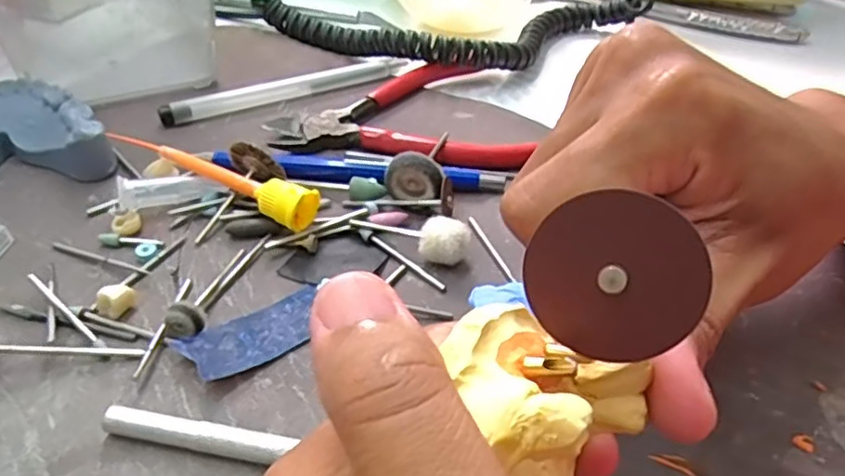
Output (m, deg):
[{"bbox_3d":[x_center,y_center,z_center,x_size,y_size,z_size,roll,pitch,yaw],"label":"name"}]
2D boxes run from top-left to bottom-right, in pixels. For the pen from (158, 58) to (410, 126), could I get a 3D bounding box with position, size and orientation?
[{"bbox_3d":[-0.065,-0.074,0.315,0.124,0.007,0.008,-19,48,-24],"label":"pen"}]

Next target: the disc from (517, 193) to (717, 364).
[{"bbox_3d":[0.034,0.008,0.117,0.030,0.030,0.004,23,19,13],"label":"disc"}]

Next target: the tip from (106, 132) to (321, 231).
[{"bbox_3d":[-0.083,-0.023,0.249,0.090,0.019,0.014,19,45,13],"label":"tip"}]

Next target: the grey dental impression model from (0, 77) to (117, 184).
[{"bbox_3d":[-0.165,-0.043,0.260,0.063,0.023,0.050,-15,47,-21],"label":"grey dental impression model"}]

